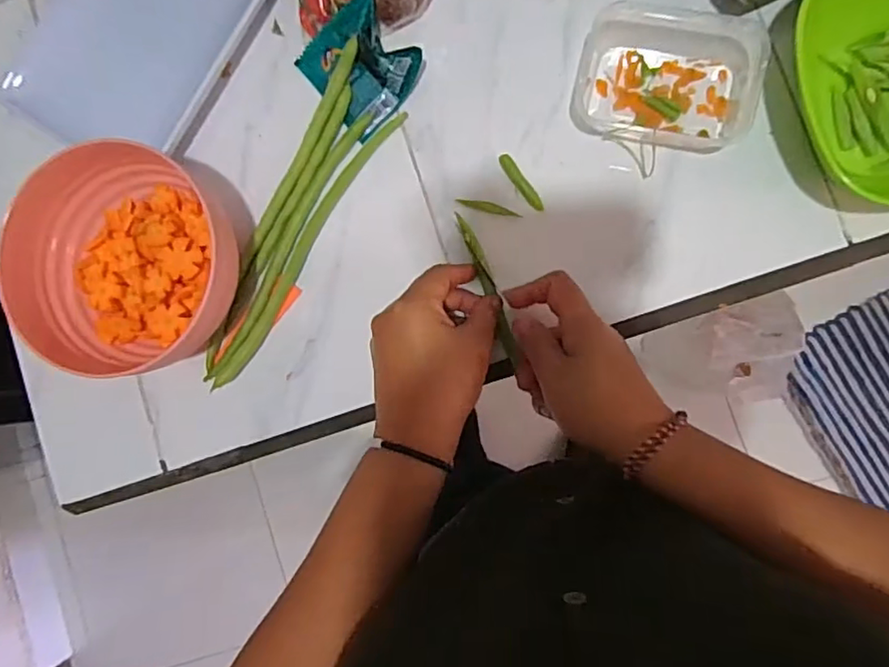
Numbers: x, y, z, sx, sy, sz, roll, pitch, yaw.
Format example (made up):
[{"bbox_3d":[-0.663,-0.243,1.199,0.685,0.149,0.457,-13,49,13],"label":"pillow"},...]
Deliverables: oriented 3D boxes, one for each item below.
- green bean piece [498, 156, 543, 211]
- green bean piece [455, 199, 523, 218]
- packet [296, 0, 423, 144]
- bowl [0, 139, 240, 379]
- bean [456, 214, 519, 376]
[{"bbox_3d":[0.053,-0.103,0.409,0.009,0.006,0.045,-36,83,6],"label":"green bean piece"},{"bbox_3d":[0.031,-0.087,0.412,0.045,0.004,0.008,18,91,9],"label":"green bean piece"},{"bbox_3d":[-0.060,-0.189,0.414,0.068,0.031,0.074,-40,83,5],"label":"packet"},{"bbox_3d":[-0.202,-0.047,0.402,0.141,0.079,0.142,0,88,9],"label":"bowl"},{"bbox_3d":[0.031,-0.030,0.403,0.010,0.016,0.112,-21,77,7],"label":"bean"}]

